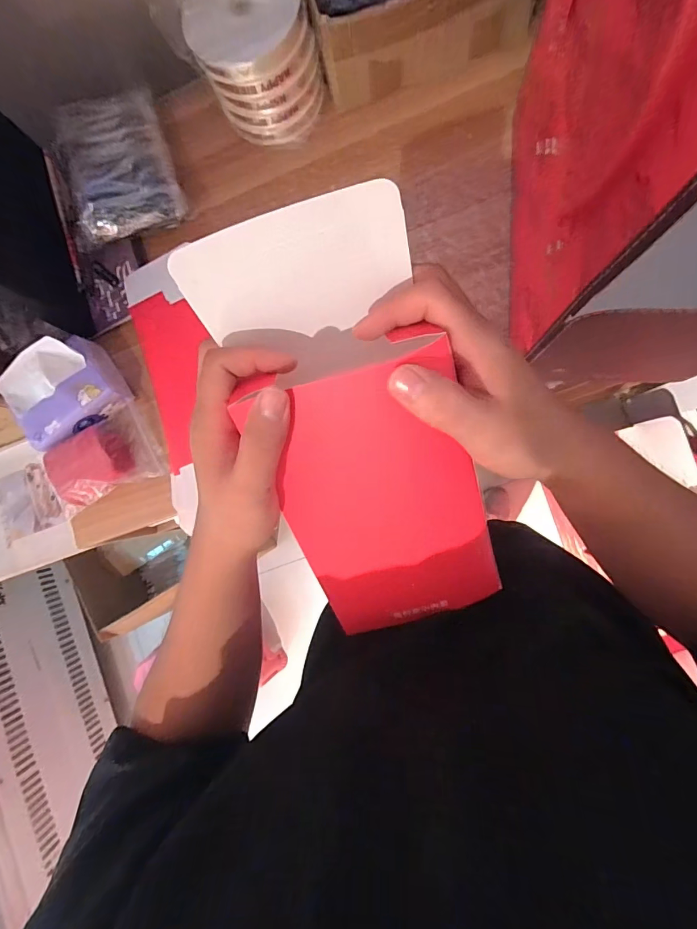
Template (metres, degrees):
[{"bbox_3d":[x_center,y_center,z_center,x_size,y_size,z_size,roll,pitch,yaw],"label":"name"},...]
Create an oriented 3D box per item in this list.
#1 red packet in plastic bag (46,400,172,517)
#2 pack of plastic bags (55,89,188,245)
[{"bbox_3d":[-0.352,-0.010,0.584,0.149,0.057,0.109,-24,84,6],"label":"red packet in plastic bag"},{"bbox_3d":[-0.320,-0.417,0.568,0.138,0.044,0.192,-19,84,7],"label":"pack of plastic bags"}]

